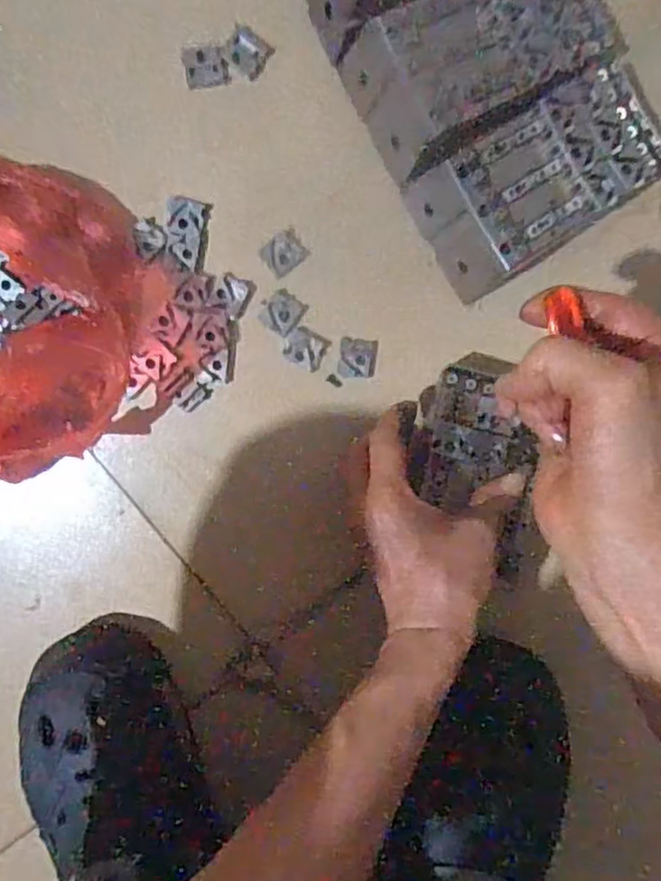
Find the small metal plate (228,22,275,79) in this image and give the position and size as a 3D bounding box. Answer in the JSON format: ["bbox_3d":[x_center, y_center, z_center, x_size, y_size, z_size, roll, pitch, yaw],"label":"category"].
[{"bbox_3d":[-0.054,-0.255,0.438,0.026,0.004,0.024,35,98,-4],"label":"small metal plate"}]

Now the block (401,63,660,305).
[{"bbox_3d":[0.139,-0.166,0.418,0.167,0.061,0.080,-29,97,5],"label":"block"}]

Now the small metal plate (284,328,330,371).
[{"bbox_3d":[-0.017,-0.064,0.461,0.028,0.004,0.024,29,98,-3],"label":"small metal plate"}]

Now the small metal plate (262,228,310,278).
[{"bbox_3d":[-0.032,-0.128,0.453,0.027,0.004,0.024,-38,96,6],"label":"small metal plate"}]

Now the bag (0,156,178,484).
[{"bbox_3d":[-0.224,-0.076,0.441,0.220,0.067,0.203,-31,97,5],"label":"bag"}]

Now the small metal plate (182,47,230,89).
[{"bbox_3d":[-0.081,-0.245,0.437,0.028,0.004,0.023,-5,98,2],"label":"small metal plate"}]

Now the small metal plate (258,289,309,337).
[{"bbox_3d":[-0.034,-0.088,0.458,0.026,0.004,0.029,36,98,-4],"label":"small metal plate"}]

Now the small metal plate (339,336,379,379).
[{"bbox_3d":[0.019,-0.057,0.464,0.026,0.004,0.026,7,99,0],"label":"small metal plate"}]

